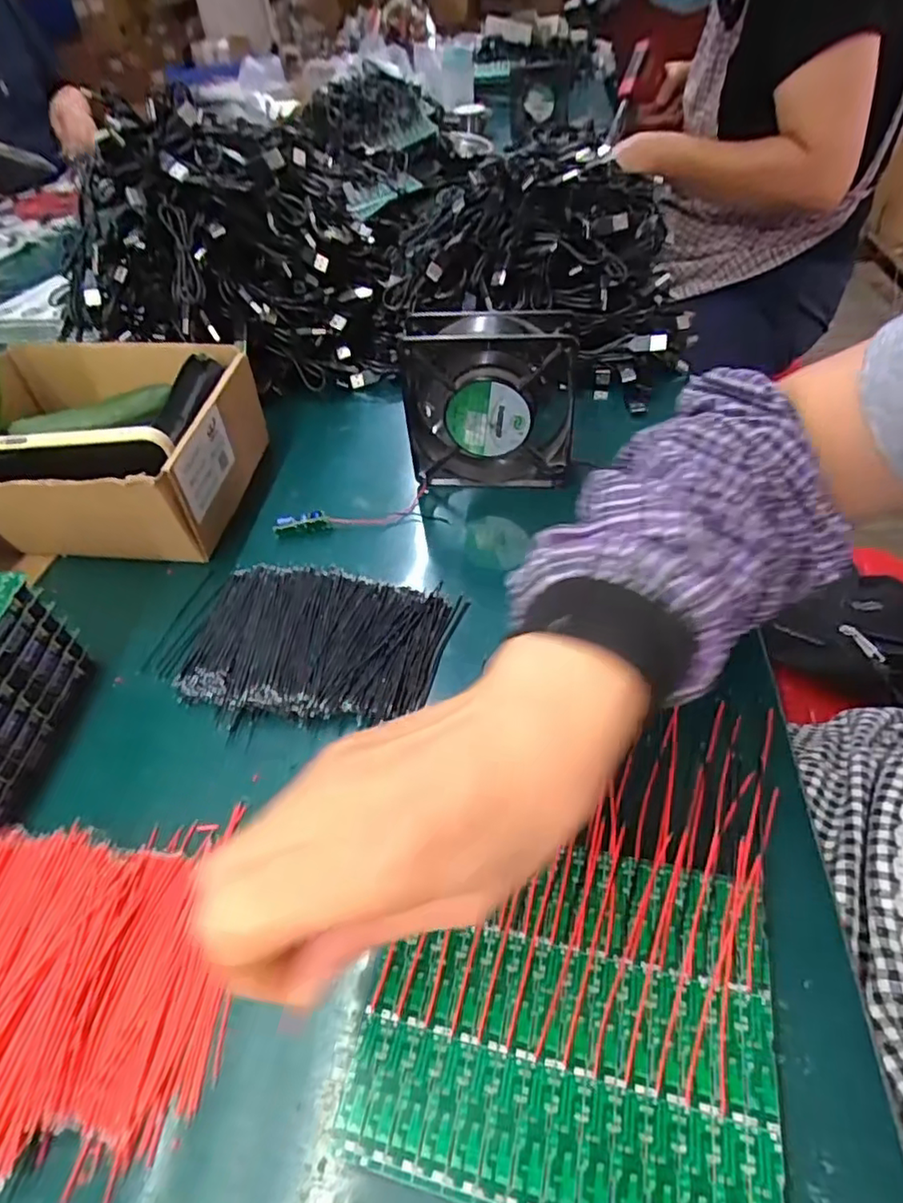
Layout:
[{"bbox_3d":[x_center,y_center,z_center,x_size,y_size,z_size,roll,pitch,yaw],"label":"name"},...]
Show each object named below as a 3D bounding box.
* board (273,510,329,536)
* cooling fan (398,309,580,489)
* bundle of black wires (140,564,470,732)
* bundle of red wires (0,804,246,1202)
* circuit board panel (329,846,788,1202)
[{"bbox_3d":[-0.114,-0.060,0.466,0.041,0.014,0.008,-11,47,-5],"label":"board"},{"bbox_3d":[0.030,-0.145,0.455,0.117,0.120,0.042,3,47,7],"label":"cooling fan"},{"bbox_3d":[-0.097,0.022,0.386,0.187,0.022,0.107,5,48,10],"label":"bundle of black wires"},{"bbox_3d":[-0.174,0.160,0.263,0.148,0.025,0.134,-5,47,1],"label":"bundle of red wires"},{"bbox_3d":[0.044,0.161,0.242,0.148,0.015,0.122,8,48,12],"label":"circuit board panel"}]

